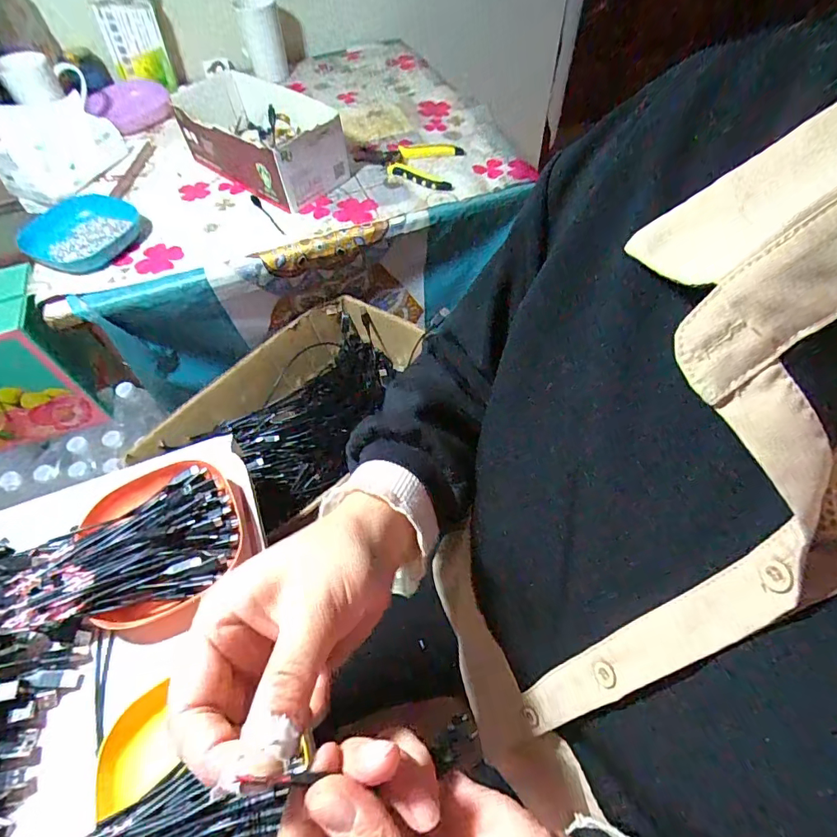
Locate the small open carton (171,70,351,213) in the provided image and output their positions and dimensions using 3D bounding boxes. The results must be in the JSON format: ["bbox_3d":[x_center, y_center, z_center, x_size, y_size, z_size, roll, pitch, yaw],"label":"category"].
[{"bbox_3d":[-0.242,-0.427,0.725,0.272,0.101,0.157,34,64,21],"label":"small open carton"}]

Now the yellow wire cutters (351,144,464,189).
[{"bbox_3d":[-0.016,-0.415,0.745,0.162,0.024,0.121,10,58,8],"label":"yellow wire cutters"}]

